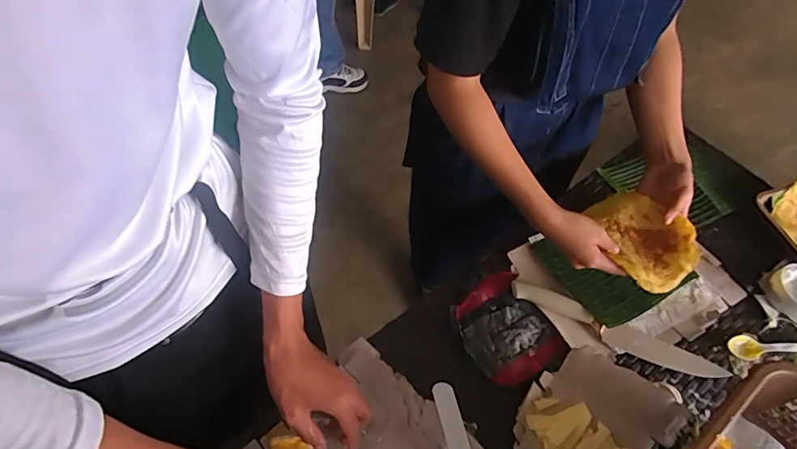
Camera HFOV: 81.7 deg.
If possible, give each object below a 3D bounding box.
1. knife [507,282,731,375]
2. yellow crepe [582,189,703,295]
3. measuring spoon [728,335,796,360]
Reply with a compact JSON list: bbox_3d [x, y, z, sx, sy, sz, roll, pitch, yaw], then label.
[{"bbox_3d":[0.294,0.141,0.622,0.288,0.021,0.043,25,61,12],"label":"knife"},{"bbox_3d":[0.336,0.015,0.634,0.115,0.036,0.151,-9,59,-8],"label":"yellow crepe"},{"bbox_3d":[0.520,0.168,0.627,0.144,0.017,0.030,1,58,-2],"label":"measuring spoon"}]

